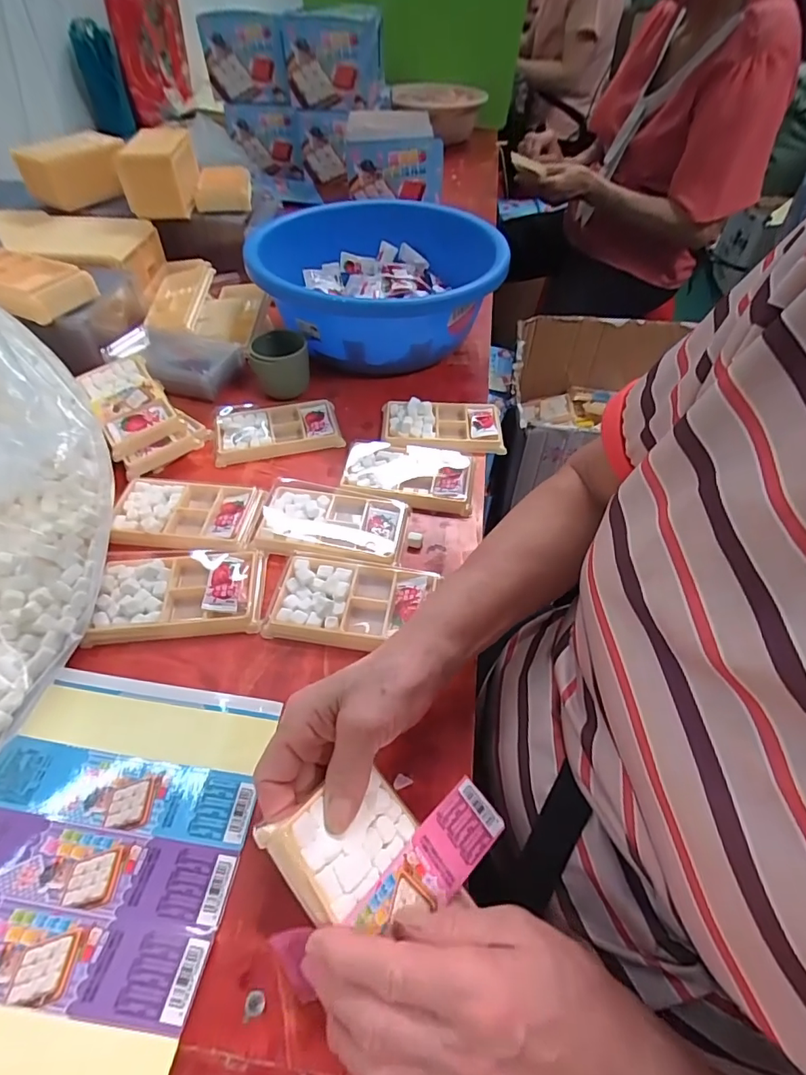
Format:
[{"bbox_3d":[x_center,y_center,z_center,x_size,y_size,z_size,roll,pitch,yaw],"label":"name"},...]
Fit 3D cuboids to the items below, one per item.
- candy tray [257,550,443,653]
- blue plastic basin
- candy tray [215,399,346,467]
[{"bbox_3d":[-0.042,0.051,0.405,0.128,0.013,0.077,7,51,4],"label":"candy tray"},{"bbox_3d":[-0.037,-0.328,0.657,0.315,0.121,0.309,1,51,-1],"label":"blue plastic basin"},{"bbox_3d":[-0.140,-0.125,0.552,0.133,0.018,0.079,-10,52,-10],"label":"candy tray"}]

